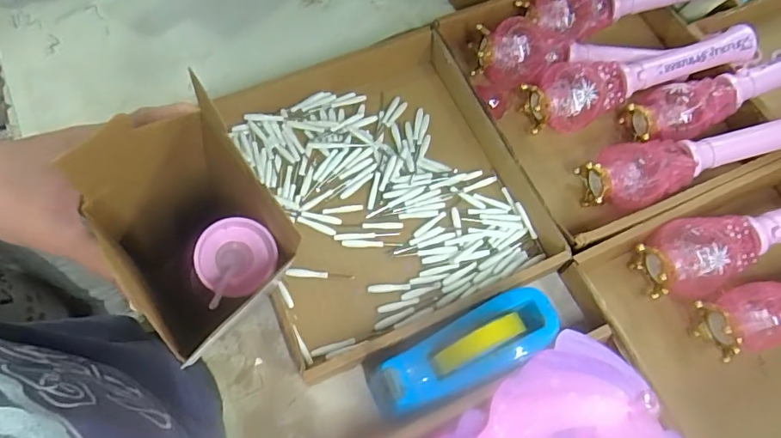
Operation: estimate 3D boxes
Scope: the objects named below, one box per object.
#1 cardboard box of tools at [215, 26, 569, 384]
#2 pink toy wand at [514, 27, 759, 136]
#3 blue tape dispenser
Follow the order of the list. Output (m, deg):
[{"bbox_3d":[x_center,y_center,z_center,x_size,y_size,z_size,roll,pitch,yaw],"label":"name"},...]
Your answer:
[{"bbox_3d":[-0.007,-0.048,0.670,0.361,0.060,0.390,-21,69,-10],"label":"cardboard box of tools"},{"bbox_3d":[0.347,-0.205,0.741,0.334,0.072,0.088,-21,69,-10],"label":"pink toy wand"},{"bbox_3d":[0.076,0.145,0.546,0.204,0.078,0.076,-25,70,-11],"label":"blue tape dispenser"}]

